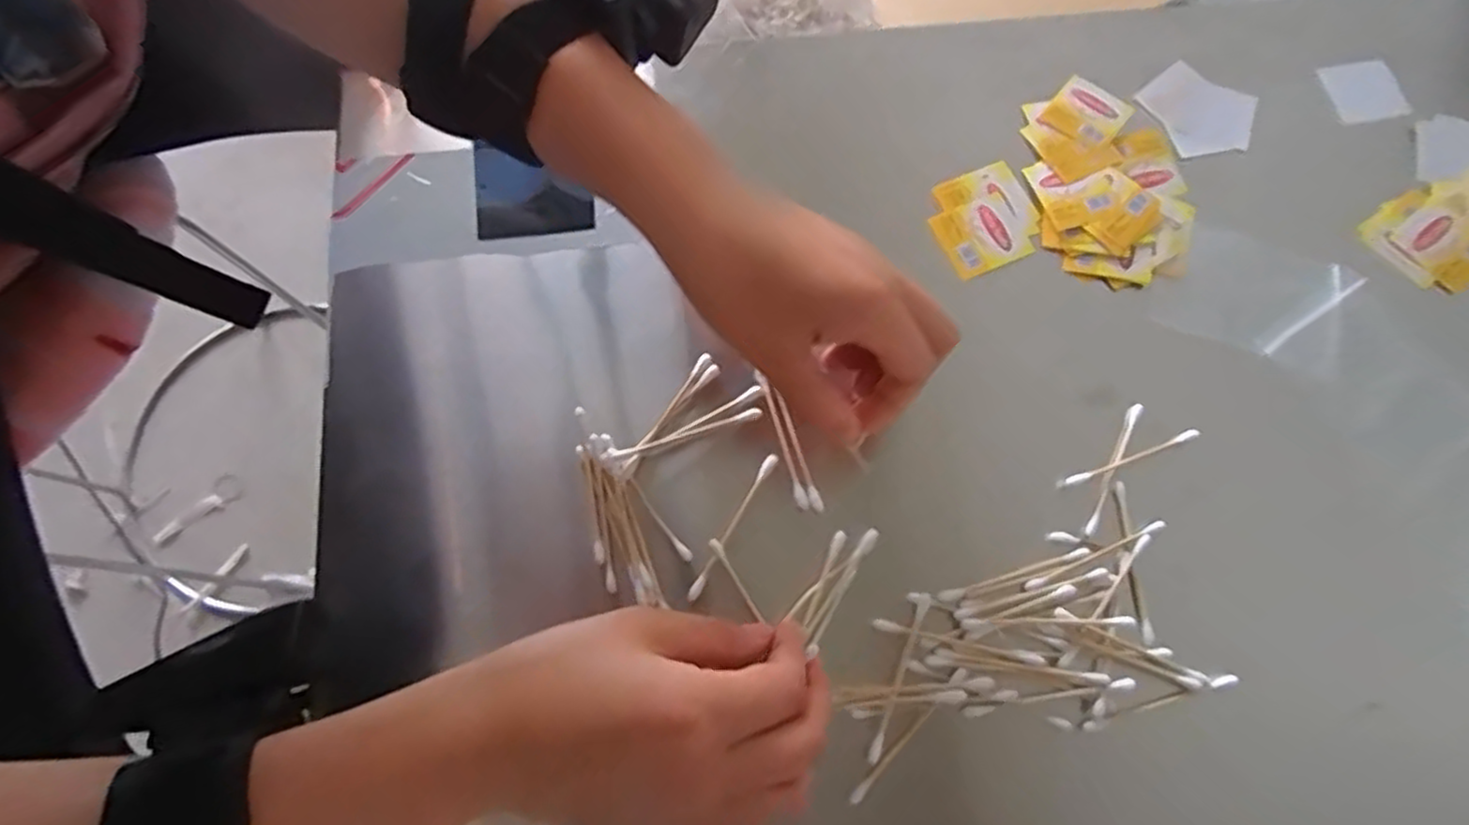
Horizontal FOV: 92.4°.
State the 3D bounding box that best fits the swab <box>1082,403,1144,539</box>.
[{"bbox_3d":[0.178,0.026,0.329,0.006,0.005,0.069,26,75,6],"label":"swab"}]

